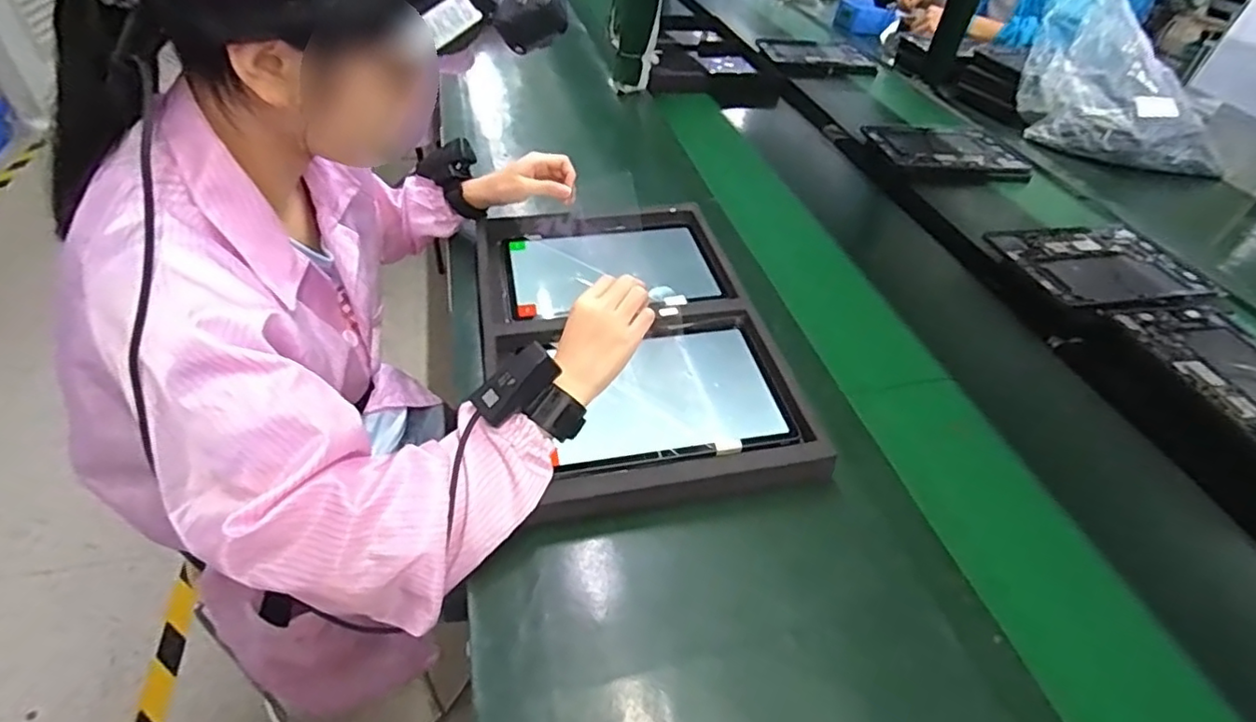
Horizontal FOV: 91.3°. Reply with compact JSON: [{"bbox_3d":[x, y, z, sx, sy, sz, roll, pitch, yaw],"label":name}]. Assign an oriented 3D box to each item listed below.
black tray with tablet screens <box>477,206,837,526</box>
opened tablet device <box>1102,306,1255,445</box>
[{"bbox_3d":[-0.002,-0.033,0.674,0.306,0.044,0.442,-5,44,-11],"label":"black tray with tablet screens"},{"bbox_3d":[0.691,0.025,0.689,0.189,0.015,0.265,3,42,-7],"label":"opened tablet device"}]

